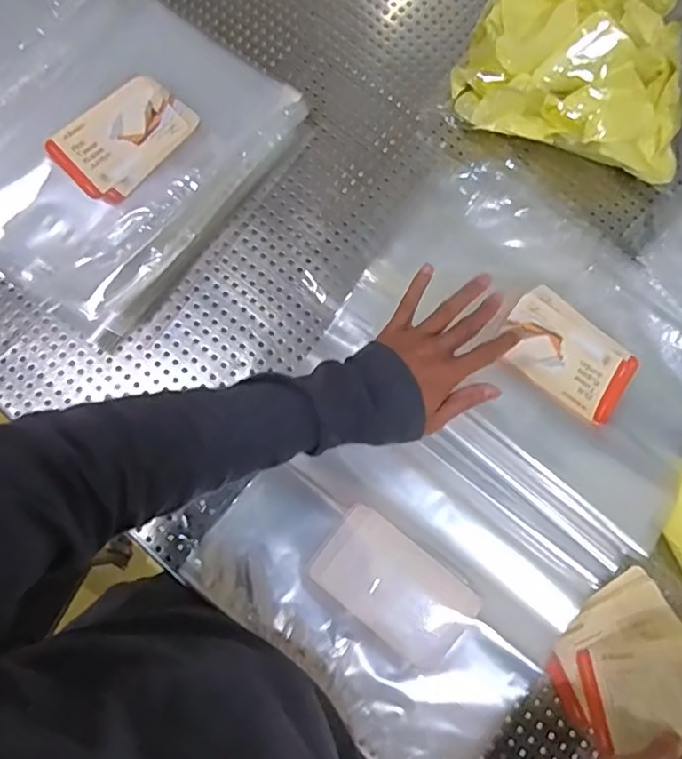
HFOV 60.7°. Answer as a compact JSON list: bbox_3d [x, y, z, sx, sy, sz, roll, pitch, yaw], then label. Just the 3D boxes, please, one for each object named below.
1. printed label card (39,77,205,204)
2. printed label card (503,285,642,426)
[{"bbox_3d":[-0.227,-0.255,0.613,0.094,0.006,0.140,42,76,-4],"label":"printed label card"},{"bbox_3d":[0.224,-0.026,0.577,0.130,0.019,0.090,36,80,9],"label":"printed label card"}]

